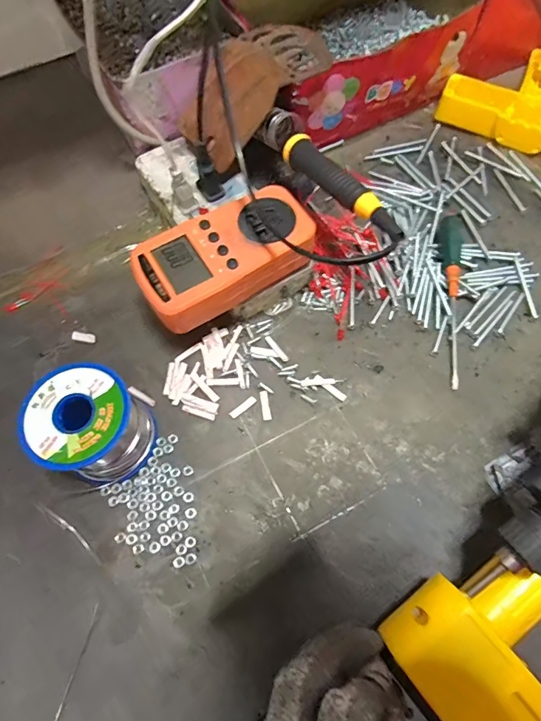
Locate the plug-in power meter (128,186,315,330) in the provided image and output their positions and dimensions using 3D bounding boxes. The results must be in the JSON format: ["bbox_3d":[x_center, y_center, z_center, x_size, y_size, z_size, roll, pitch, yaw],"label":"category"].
[{"bbox_3d":[-0.031,-0.075,0.311,0.126,0.031,0.068,-27,68,-9],"label":"plug-in power meter"}]

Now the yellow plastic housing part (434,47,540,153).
[{"bbox_3d":[0.247,-0.278,0.433,0.114,0.029,0.123,28,70,13],"label":"yellow plastic housing part"}]

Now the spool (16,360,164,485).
[{"bbox_3d":[-0.117,0.044,0.283,0.066,0.061,0.062,-1,66,2],"label":"spool"}]

